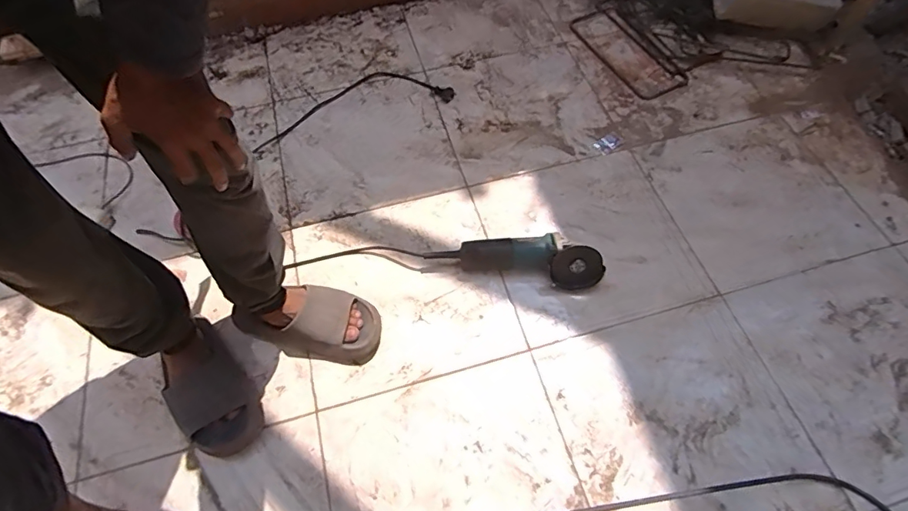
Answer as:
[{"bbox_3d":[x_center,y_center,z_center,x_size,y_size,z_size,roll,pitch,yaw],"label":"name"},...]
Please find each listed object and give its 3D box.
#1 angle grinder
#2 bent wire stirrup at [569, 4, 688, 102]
[{"bbox_3d":[0.120,0.001,0.949,0.332,0.089,0.080,10,61,7],"label":"angle grinder"},{"bbox_3d":[0.451,-0.558,1.296,0.153,0.012,0.372,-23,62,-12],"label":"bent wire stirrup"}]

